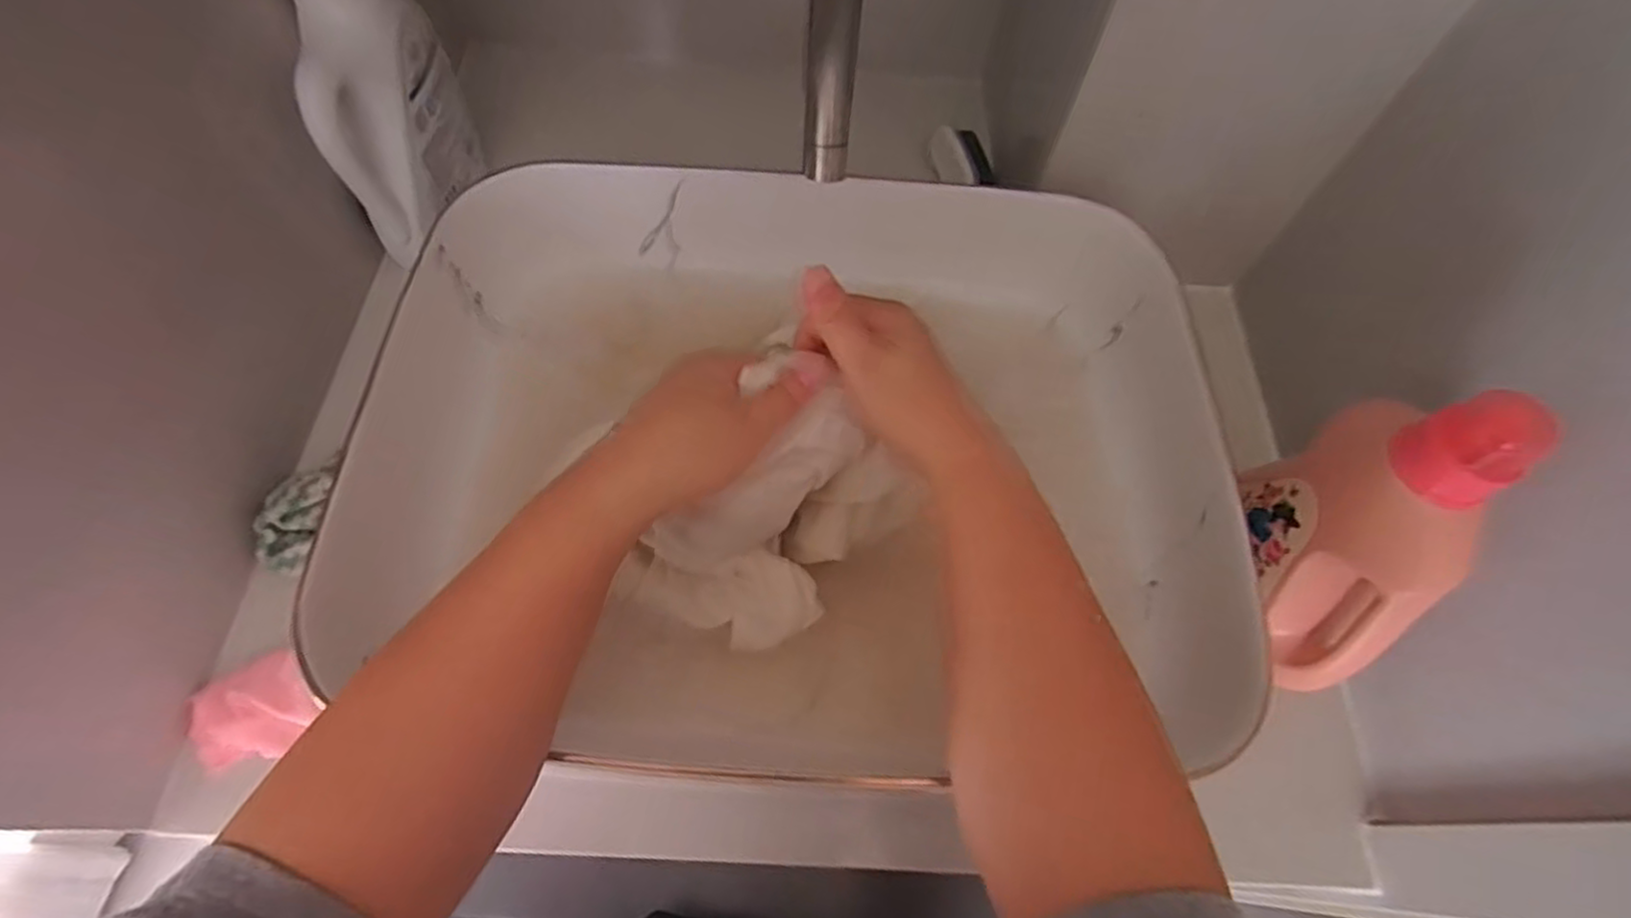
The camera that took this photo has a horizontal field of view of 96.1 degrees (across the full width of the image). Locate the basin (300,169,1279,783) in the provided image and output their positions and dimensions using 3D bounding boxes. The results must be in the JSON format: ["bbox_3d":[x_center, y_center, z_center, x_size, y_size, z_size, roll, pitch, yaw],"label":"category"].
[{"bbox_3d":[-0.008,-0.021,0.480,0.492,0.100,0.394,2,63,-3],"label":"basin"}]

